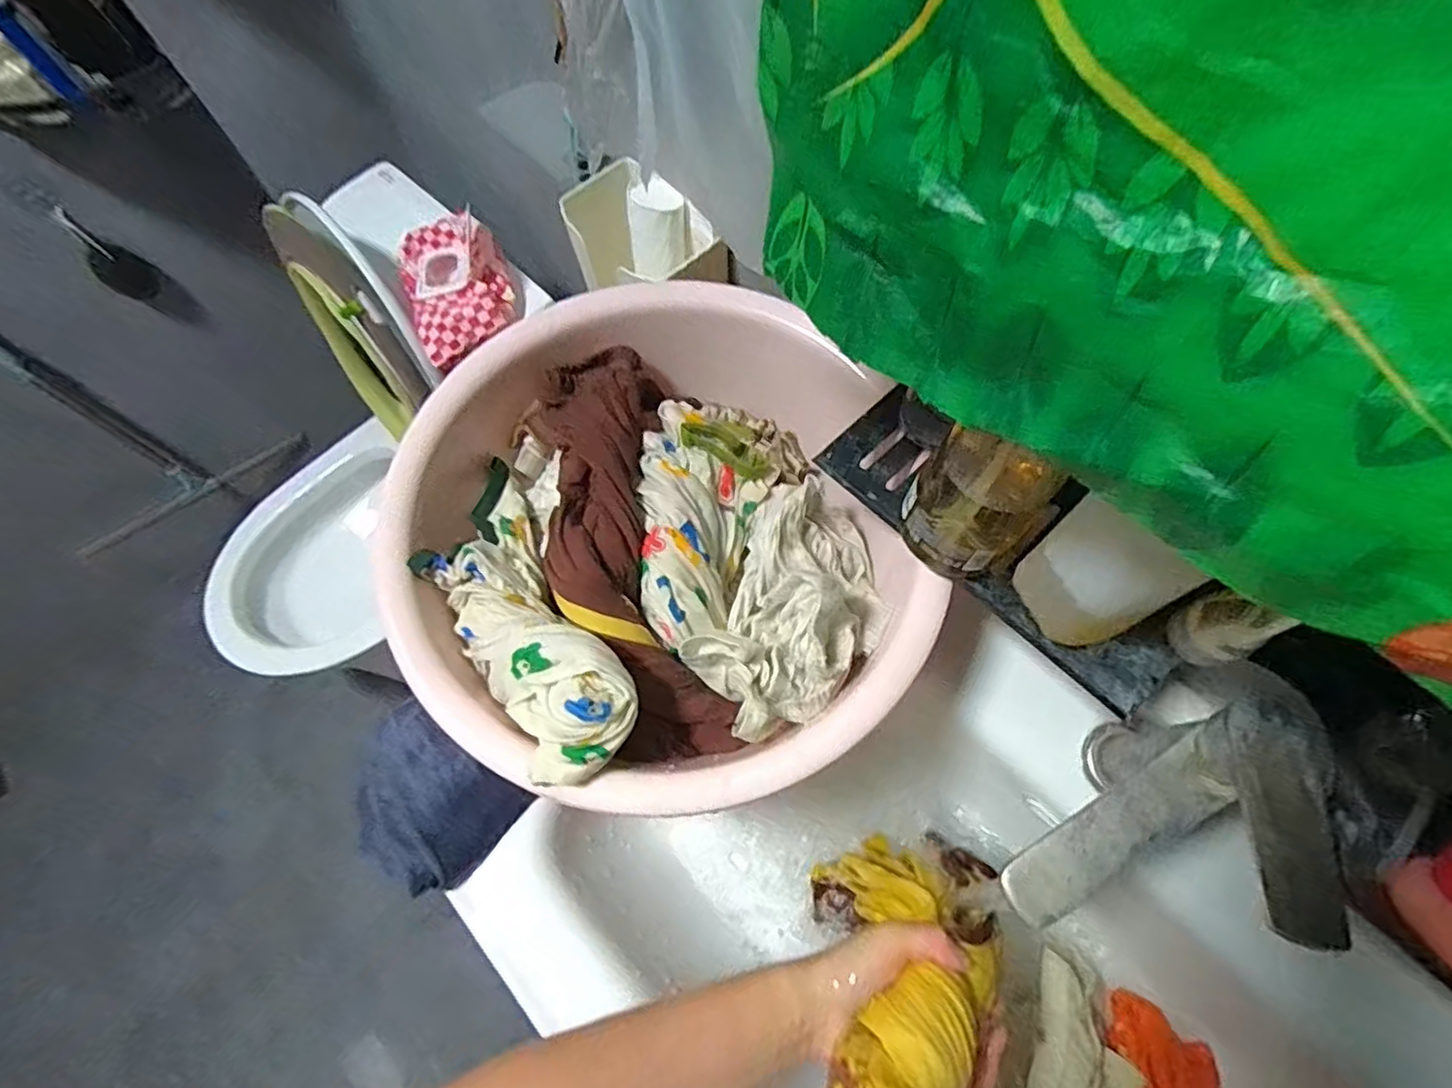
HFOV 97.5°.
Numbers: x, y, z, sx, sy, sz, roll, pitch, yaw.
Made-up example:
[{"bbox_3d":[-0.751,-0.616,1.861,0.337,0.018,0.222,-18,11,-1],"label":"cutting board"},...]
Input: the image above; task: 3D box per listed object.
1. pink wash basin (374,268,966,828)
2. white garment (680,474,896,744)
[{"bbox_3d":[-0.050,0.006,0.457,0.316,0.122,0.356,-37,69,-13],"label":"pink wash basin"},{"bbox_3d":[0.051,0.044,0.440,0.113,0.079,0.191,20,69,11],"label":"white garment"}]

